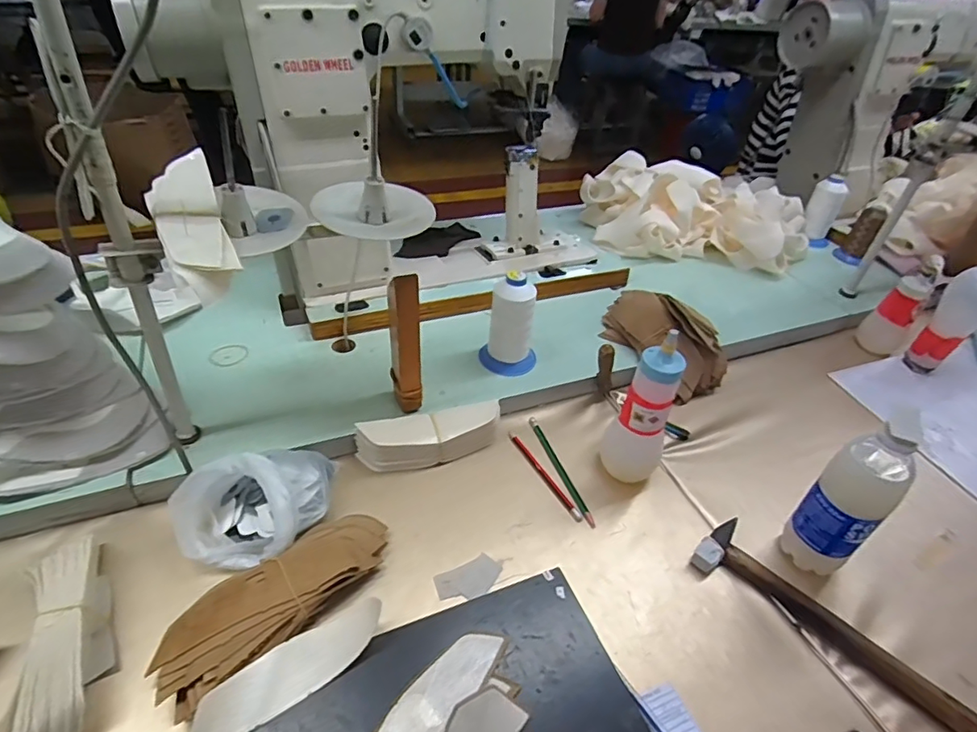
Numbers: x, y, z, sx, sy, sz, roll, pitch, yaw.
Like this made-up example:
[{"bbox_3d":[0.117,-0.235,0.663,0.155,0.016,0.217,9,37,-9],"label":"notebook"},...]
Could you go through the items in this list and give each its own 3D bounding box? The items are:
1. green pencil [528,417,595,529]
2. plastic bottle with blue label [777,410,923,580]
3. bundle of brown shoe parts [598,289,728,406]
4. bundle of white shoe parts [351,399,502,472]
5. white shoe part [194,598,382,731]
[{"bbox_3d":[0.089,0.124,0.663,0.012,0.004,0.171,-10,44,-19],"label":"green pencil"},{"bbox_3d":[0.363,0.132,0.537,0.060,0.204,0.064,-22,49,-30],"label":"plastic bottle with blue label"},{"bbox_3d":[0.255,-0.047,0.804,0.092,0.096,0.190,-18,47,-26],"label":"bundle of brown shoe parts"},{"bbox_3d":[-0.068,0.089,0.657,0.172,0.048,0.054,-12,44,-20],"label":"bundle of white shoe parts"},{"bbox_3d":[-0.156,0.246,0.432,0.152,0.015,0.048,-24,91,-31],"label":"white shoe part"}]

